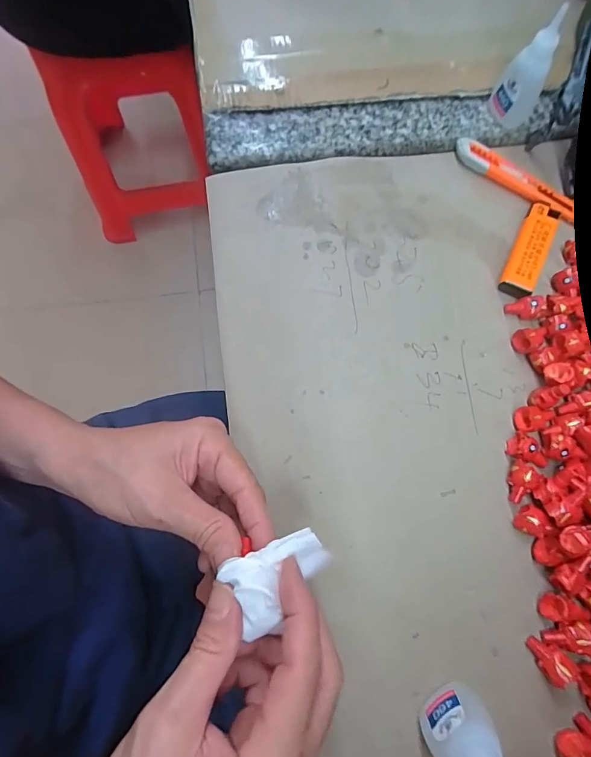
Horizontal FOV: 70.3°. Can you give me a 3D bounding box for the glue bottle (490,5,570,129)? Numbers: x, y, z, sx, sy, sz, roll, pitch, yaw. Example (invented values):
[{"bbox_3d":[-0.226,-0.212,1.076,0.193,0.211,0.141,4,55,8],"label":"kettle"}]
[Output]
[{"bbox_3d":[0.177,-0.232,0.314,0.033,0.070,0.029,32,77,8],"label":"glue bottle"}]

